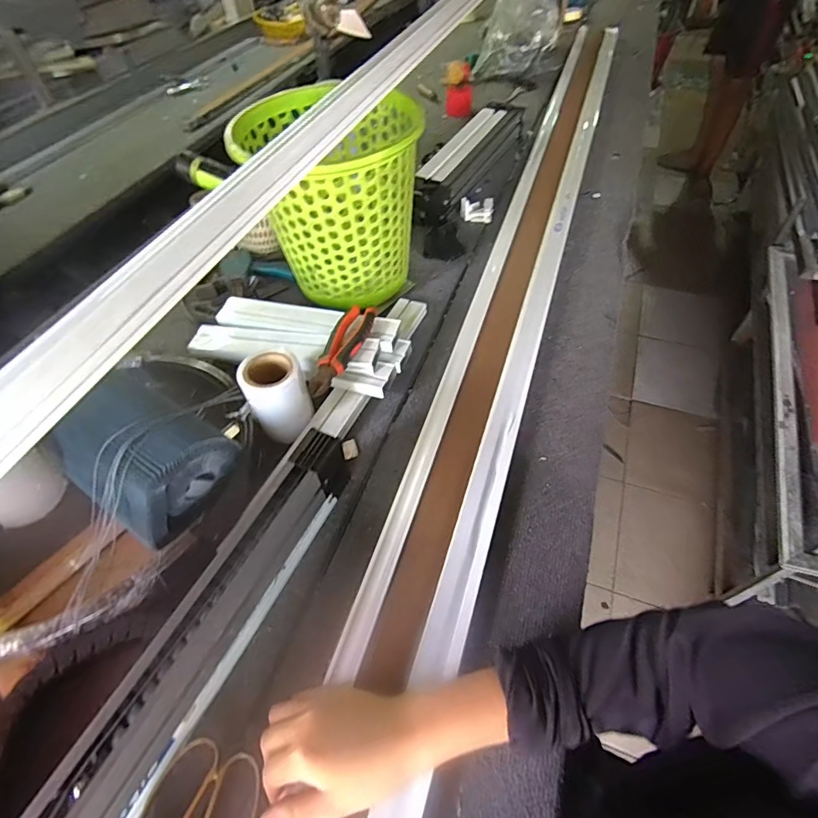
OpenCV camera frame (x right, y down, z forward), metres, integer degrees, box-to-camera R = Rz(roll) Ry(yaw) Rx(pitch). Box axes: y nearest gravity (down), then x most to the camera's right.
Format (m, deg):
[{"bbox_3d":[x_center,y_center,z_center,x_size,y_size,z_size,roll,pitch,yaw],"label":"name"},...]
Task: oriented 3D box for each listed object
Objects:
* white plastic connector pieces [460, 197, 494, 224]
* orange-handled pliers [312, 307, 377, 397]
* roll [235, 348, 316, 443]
[{"bbox_3d":[0.131,-0.384,0.860,0.062,0.033,0.037,9,54,10],"label":"white plastic connector pieces"},{"bbox_3d":[-0.087,-0.078,0.584,0.045,0.024,0.146,16,55,14],"label":"orange-handled pliers"},{"bbox_3d":[-0.156,-0.016,0.541,0.067,0.093,0.072,-1,53,2],"label":"roll"}]

